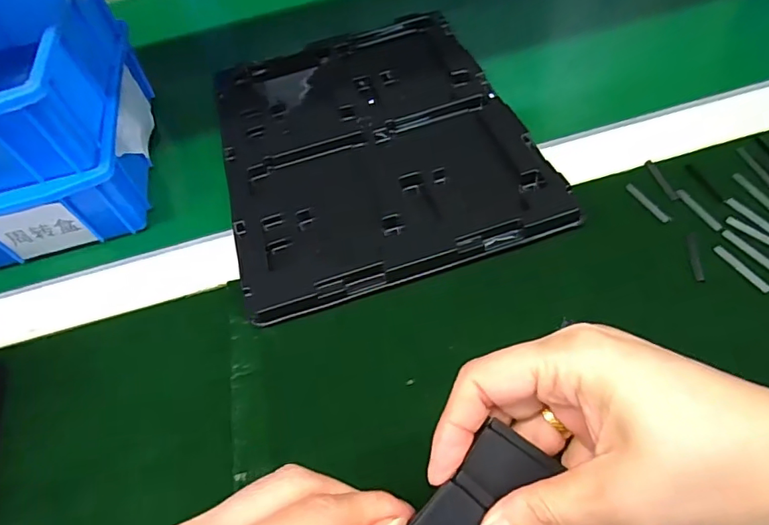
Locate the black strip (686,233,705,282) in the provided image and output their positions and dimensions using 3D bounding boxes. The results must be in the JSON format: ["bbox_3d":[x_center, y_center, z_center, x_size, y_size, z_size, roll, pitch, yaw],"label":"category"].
[{"bbox_3d":[0.182,-0.004,0.295,0.006,0.004,0.033,5,56,11],"label":"black strip"}]

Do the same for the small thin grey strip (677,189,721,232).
[{"bbox_3d":[0.196,-0.033,0.314,0.006,0.004,0.035,-21,57,-7],"label":"small thin grey strip"}]

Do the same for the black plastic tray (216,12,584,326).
[{"bbox_3d":[-0.016,-0.099,0.387,0.209,0.029,0.281,-14,51,-7],"label":"black plastic tray"}]

